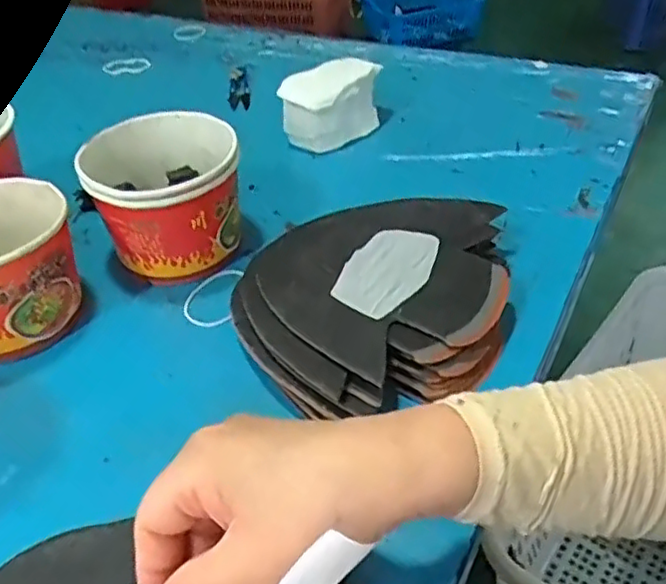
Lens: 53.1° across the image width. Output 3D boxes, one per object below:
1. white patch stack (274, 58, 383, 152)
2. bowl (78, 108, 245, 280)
[{"bbox_3d":[0.001,-0.181,0.650,0.052,0.070,0.100,23,47,30],"label":"white patch stack"},{"bbox_3d":[-0.122,-0.068,0.511,0.108,0.092,0.104,-12,40,-7],"label":"bowl"}]

